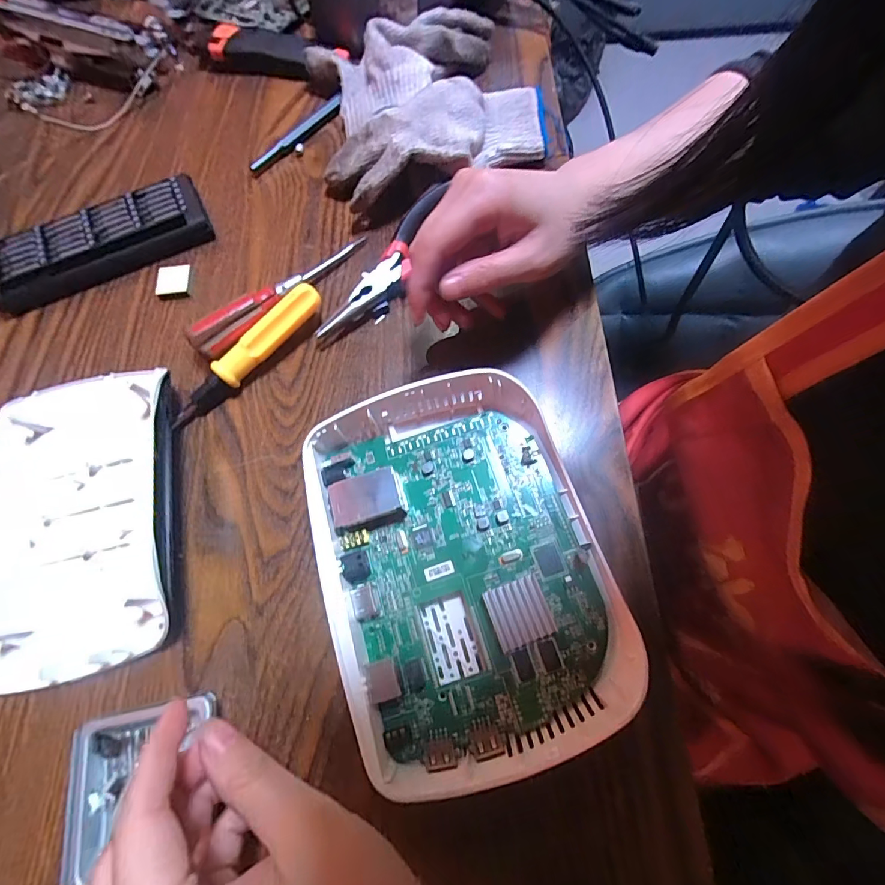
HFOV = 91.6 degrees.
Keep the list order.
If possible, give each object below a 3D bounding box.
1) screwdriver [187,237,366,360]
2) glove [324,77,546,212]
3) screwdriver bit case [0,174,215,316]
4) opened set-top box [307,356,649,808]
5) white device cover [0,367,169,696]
[{"bbox_3d":[-0.112,-0.107,0.299,0.020,0.022,0.139,37,73,15],"label":"screwdriver"},{"bbox_3d":[0.001,-0.237,0.332,0.177,0.043,0.066,-24,69,-8],"label":"glove"},{"bbox_3d":[-0.259,-0.153,0.327,0.154,0.019,0.063,-25,69,-9],"label":"screwdriver bit case"},{"bbox_3d":[0.009,0.056,0.222,0.142,0.040,0.181,-20,69,-7],"label":"opened set-top box"},{"bbox_3d":[-0.213,0.040,0.247,0.114,0.018,0.173,-11,68,-3],"label":"white device cover"}]

